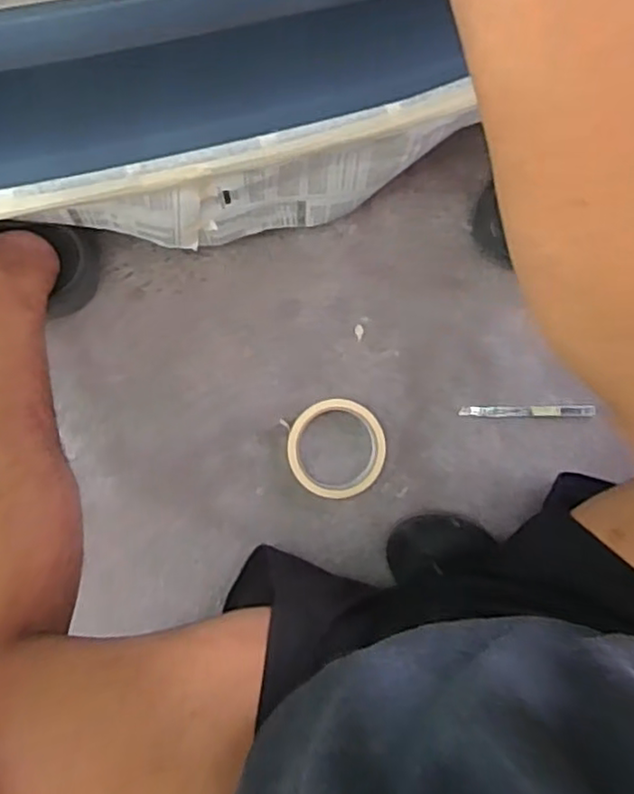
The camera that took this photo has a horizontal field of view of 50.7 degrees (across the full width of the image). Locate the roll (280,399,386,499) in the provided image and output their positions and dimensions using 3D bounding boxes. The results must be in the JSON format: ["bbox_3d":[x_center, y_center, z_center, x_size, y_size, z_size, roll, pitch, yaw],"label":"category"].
[{"bbox_3d":[0.019,0.052,0.668,0.095,0.020,0.097,0,89,-6],"label":"roll"}]

